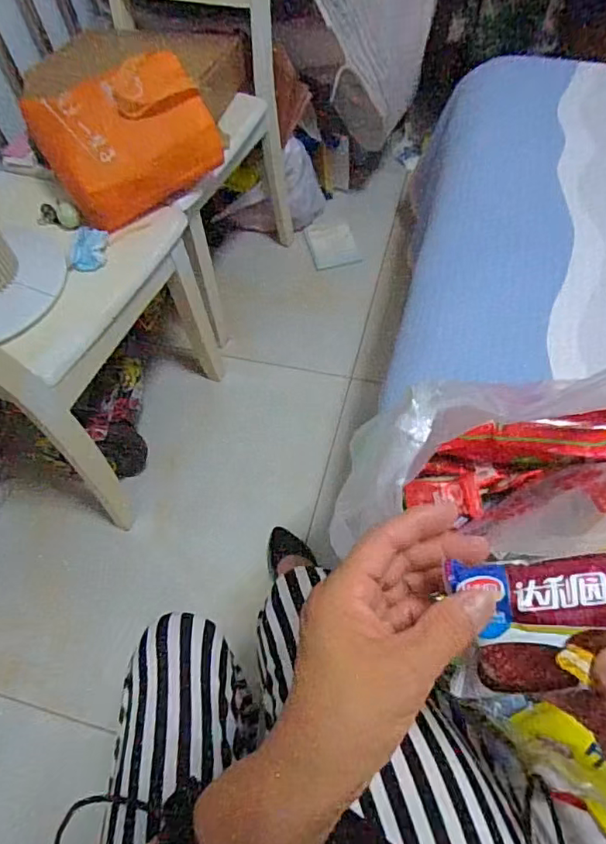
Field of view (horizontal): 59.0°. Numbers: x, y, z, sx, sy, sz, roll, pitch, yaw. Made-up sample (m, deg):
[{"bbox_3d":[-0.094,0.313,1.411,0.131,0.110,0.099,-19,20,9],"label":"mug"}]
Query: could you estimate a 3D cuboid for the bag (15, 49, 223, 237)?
[{"bbox_3d":[-0.287,-0.469,0.874,0.252,0.174,0.147,-39,63,-18],"label":"bag"}]

